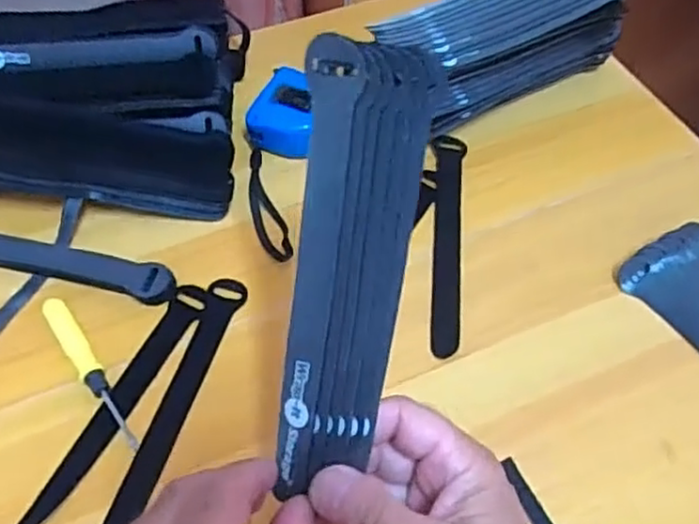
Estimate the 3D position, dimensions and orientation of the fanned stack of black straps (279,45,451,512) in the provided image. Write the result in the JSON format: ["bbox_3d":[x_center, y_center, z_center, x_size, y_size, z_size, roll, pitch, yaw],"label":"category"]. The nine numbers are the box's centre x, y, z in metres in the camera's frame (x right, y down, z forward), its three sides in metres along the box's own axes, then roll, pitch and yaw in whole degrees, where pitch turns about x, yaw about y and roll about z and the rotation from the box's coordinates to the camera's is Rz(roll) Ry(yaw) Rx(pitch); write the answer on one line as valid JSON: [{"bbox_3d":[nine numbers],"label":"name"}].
[{"bbox_3d":[-0.002,0.007,0.283,0.046,0.187,0.010,11,16,8],"label":"fanned stack of black straps"}]

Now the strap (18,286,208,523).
[{"bbox_3d":[-0.142,0.090,0.416,0.024,0.008,0.191,19,57,13],"label":"strap"}]

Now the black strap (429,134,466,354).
[{"bbox_3d":[0.072,-0.018,0.496,0.024,0.005,0.193,3,55,3],"label":"black strap"}]

